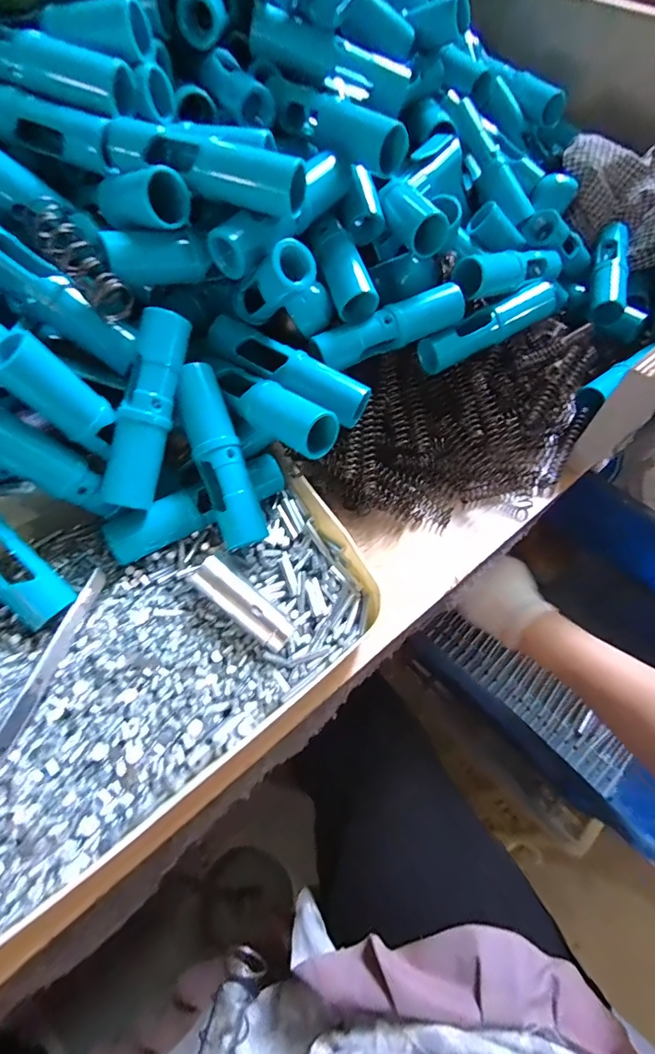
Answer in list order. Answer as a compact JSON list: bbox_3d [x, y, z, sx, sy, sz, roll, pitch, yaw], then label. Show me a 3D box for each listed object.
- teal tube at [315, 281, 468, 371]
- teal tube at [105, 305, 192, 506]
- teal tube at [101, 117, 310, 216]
[{"bbox_3d":[0.046,-0.150,0.344,0.118,0.026,0.027,-24,62,-16],"label":"teal tube"},{"bbox_3d":[-0.110,-0.072,0.288,0.024,0.021,0.120,15,93,7],"label":"teal tube"},{"bbox_3d":[-0.072,-0.217,0.280,0.118,0.027,0.031,23,60,12],"label":"teal tube"}]

